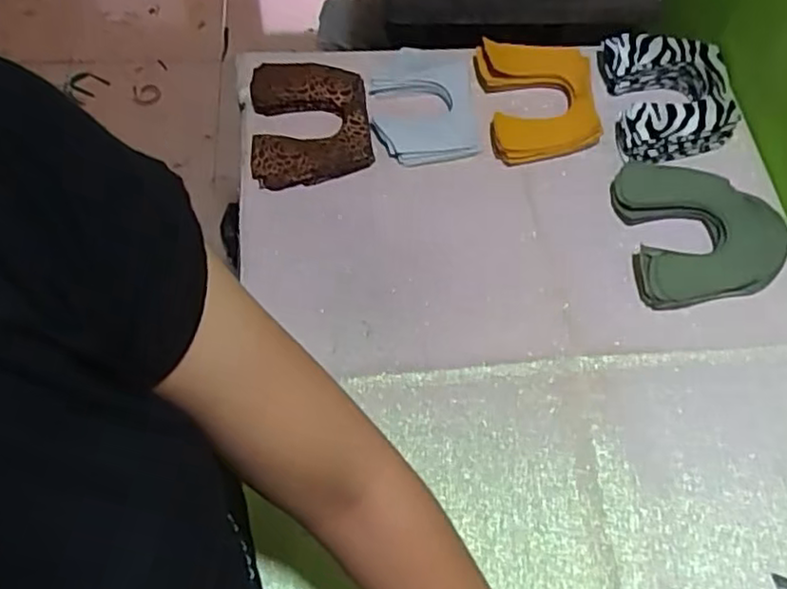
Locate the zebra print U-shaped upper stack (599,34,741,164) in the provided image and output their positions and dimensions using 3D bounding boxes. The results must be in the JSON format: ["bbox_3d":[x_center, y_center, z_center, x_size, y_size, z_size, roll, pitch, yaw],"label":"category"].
[{"bbox_3d":[0.324,-0.232,0.795,0.136,0.060,0.156,-4,61,-5],"label":"zebra print U-shaped upper stack"}]

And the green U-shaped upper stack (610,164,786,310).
[{"bbox_3d":[0.330,-0.069,0.720,0.166,0.032,0.169,-1,61,-3],"label":"green U-shaped upper stack"}]

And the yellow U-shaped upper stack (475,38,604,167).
[{"bbox_3d":[0.171,-0.228,0.792,0.129,0.037,0.157,-5,62,-6],"label":"yellow U-shaped upper stack"}]

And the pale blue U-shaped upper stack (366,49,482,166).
[{"bbox_3d":[0.035,-0.221,0.787,0.116,0.030,0.154,-2,61,-4],"label":"pale blue U-shaped upper stack"}]

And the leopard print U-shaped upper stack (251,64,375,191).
[{"bbox_3d":[-0.094,-0.198,0.770,0.130,0.028,0.168,-3,61,-5],"label":"leopard print U-shaped upper stack"}]

